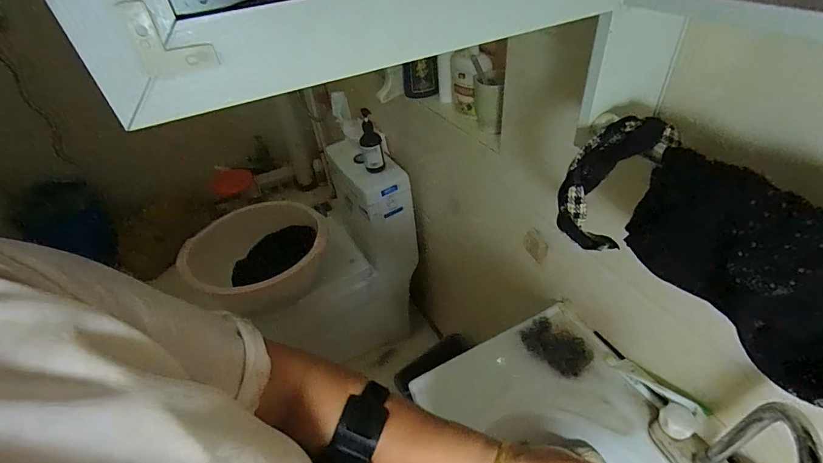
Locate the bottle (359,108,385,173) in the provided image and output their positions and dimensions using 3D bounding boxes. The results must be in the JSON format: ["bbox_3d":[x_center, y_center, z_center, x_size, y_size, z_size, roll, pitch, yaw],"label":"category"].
[{"bbox_3d":[-0.113,-0.244,1.116,0.063,0.201,0.054,-6,41,1],"label":"bottle"}]

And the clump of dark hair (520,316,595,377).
[{"bbox_3d":[0.239,0.191,0.660,0.065,0.034,0.112,-32,47,-26],"label":"clump of dark hair"}]

